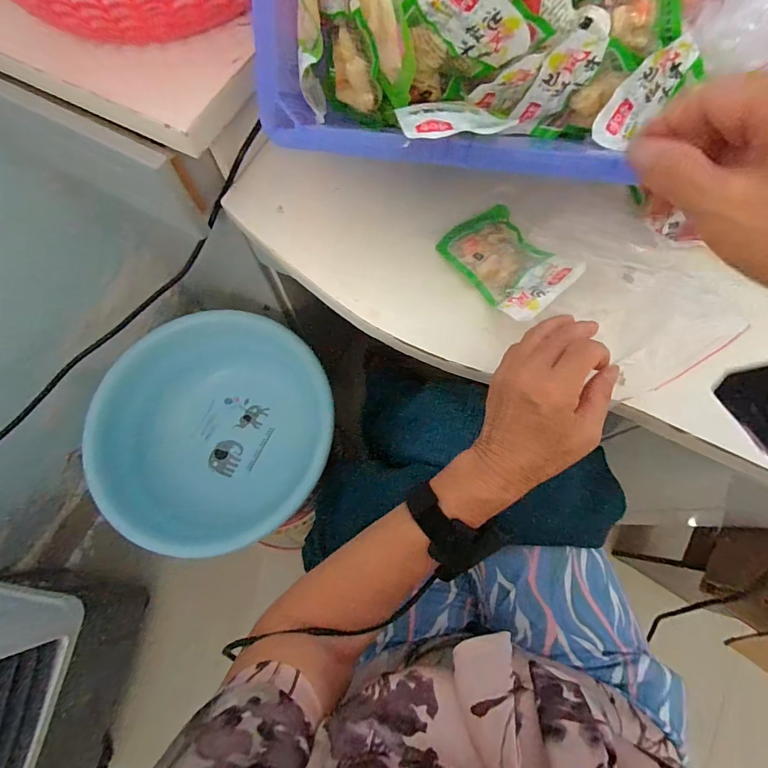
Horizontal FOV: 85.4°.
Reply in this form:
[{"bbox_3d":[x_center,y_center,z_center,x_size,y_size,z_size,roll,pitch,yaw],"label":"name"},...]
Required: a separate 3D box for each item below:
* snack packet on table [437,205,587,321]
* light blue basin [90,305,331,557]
[{"bbox_3d":[0.115,-0.118,0.395,0.072,0.033,0.118,-41,79,-11],"label":"snack packet on table"},{"bbox_3d":[-0.264,0.080,0.698,0.359,0.142,0.350,0,75,-1],"label":"light blue basin"}]

